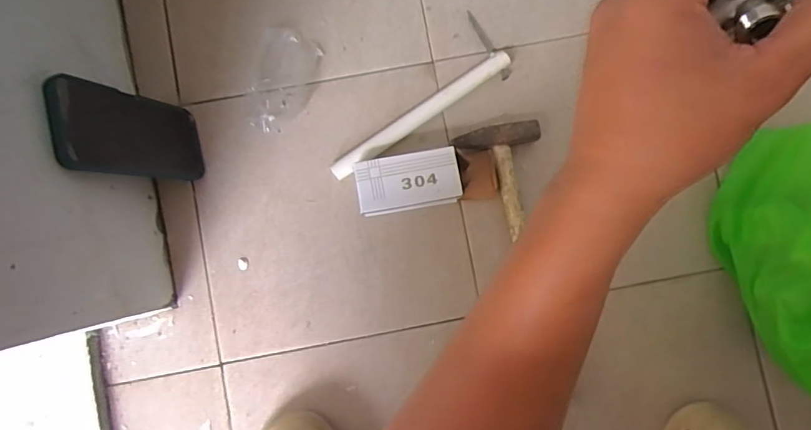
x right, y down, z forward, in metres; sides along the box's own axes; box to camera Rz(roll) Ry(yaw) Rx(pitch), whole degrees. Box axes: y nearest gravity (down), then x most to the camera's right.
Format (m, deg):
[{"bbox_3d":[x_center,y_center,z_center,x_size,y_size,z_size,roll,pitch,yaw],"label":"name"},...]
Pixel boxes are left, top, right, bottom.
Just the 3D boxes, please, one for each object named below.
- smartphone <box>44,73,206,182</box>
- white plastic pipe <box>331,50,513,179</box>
[{"bbox_3d":[-0.266,-0.079,0.489,0.017,0.175,0.080,-10,88,15],"label":"smartphone"},{"bbox_3d":[0.016,-0.116,0.572,0.235,0.021,0.025,-35,87,-3],"label":"white plastic pipe"}]

